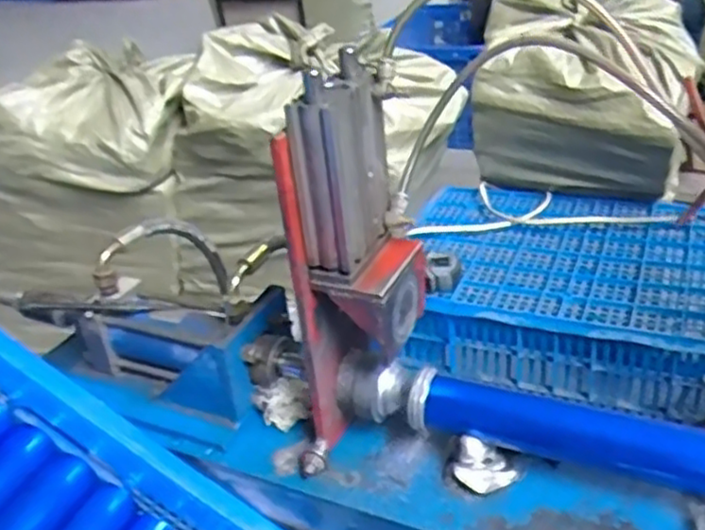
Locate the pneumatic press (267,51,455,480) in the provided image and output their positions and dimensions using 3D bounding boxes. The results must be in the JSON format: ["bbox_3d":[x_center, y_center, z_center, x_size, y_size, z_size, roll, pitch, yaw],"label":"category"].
[{"bbox_3d":[0.009,0.022,0.610,0.083,0.361,0.145,16,37,35],"label":"pneumatic press"}]

